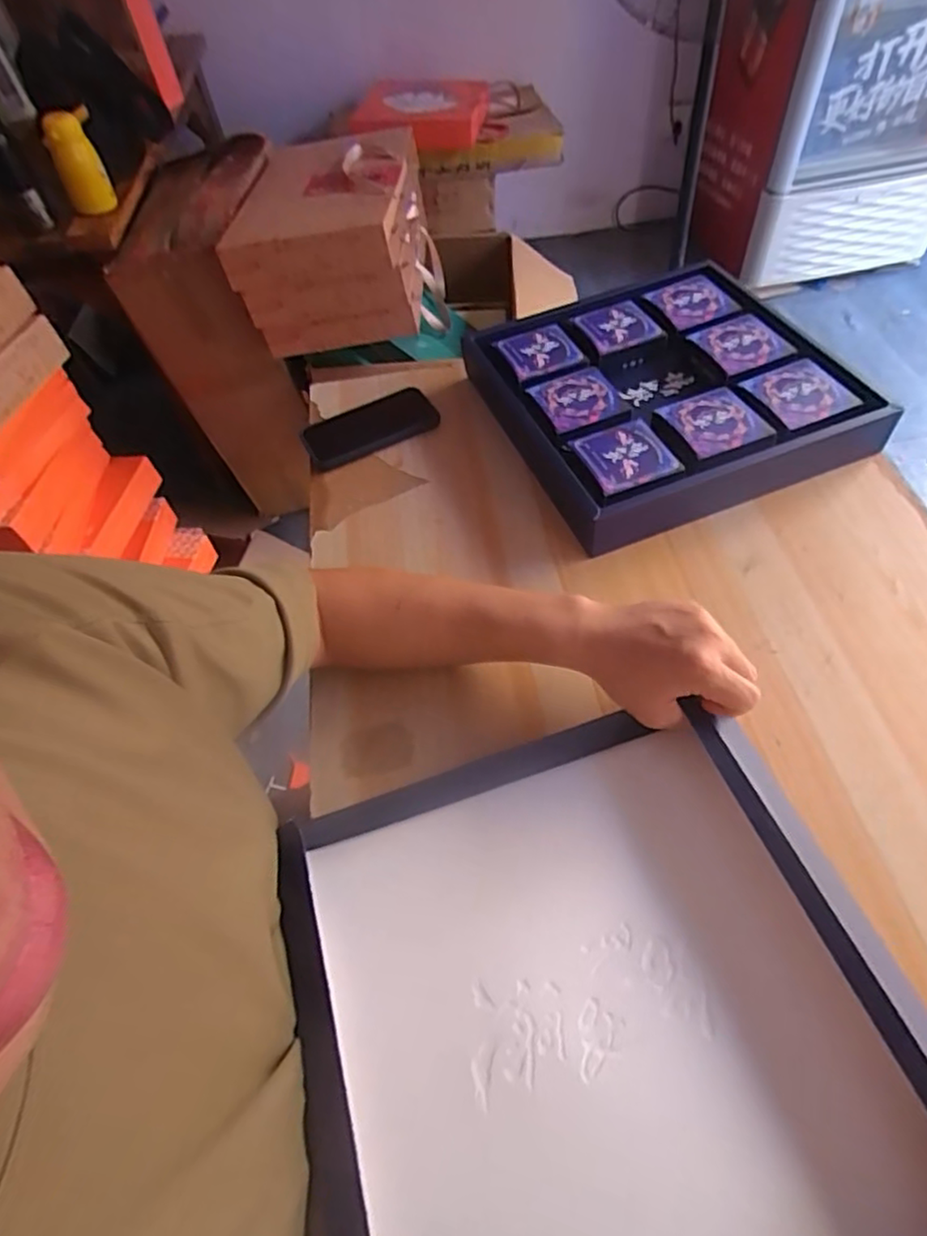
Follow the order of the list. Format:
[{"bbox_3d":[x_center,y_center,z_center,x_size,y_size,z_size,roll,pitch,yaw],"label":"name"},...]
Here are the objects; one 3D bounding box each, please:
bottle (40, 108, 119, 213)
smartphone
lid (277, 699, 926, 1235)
[{"bbox_3d":[-0.668,-0.788,1.133,0.084,0.164,0.060,-16,55,-7],"label":"bottle"},{"bbox_3d":[-0.109,-0.224,0.763,0.160,0.015,0.068,-24,70,-13],"label":"smartphone"},{"bbox_3d":[0.076,0.243,0.404,0.352,0.049,0.338,-16,55,-8],"label":"lid"}]

